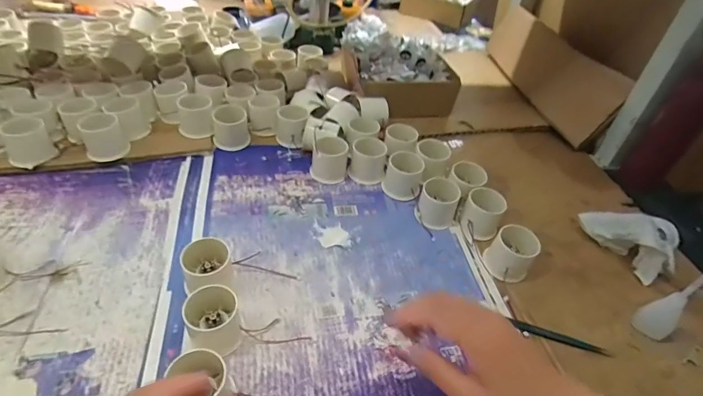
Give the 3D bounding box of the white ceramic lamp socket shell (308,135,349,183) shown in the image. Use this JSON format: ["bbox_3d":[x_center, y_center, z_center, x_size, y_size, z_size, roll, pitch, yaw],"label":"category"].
[{"bbox_3d":[-0.032,-0.057,0.593,0.056,0.060,0.047,4,44,-3],"label":"white ceramic lamp socket shell"}]

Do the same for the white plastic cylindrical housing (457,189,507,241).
[{"bbox_3d":[0.178,0.024,0.550,0.051,0.048,0.058,22,46,15],"label":"white plastic cylindrical housing"}]

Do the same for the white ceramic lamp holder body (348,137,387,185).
[{"bbox_3d":[0.026,-0.058,0.611,0.053,0.048,0.058,10,44,3],"label":"white ceramic lamp holder body"}]

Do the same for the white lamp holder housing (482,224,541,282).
[{"bbox_3d":[0.203,0.070,0.510,0.053,0.049,0.055,4,44,-3],"label":"white lamp holder housing"}]

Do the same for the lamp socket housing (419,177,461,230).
[{"bbox_3d":[0.120,0.006,0.554,0.054,0.049,0.053,18,45,11],"label":"lamp socket housing"}]

